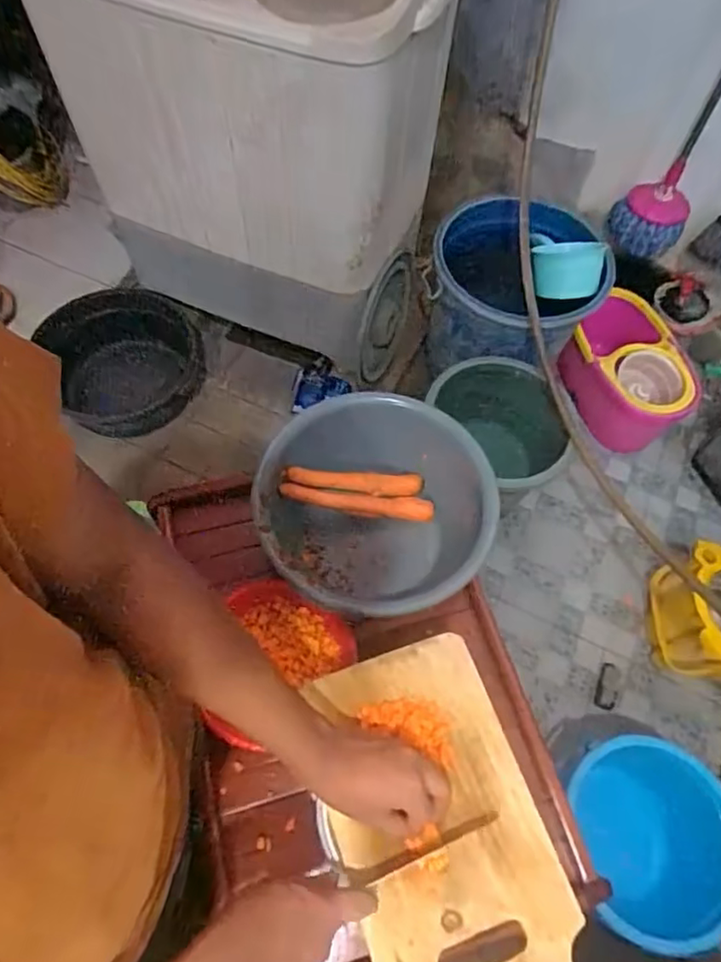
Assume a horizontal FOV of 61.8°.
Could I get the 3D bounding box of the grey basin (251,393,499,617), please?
[{"bbox_3d":[0.017,0.050,0.815,0.297,0.161,0.287,1,62,-1],"label":"grey basin"}]

